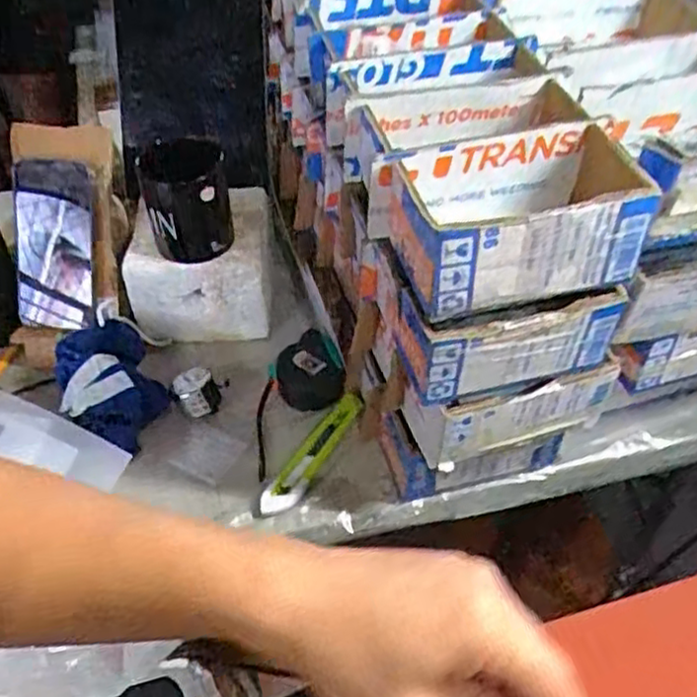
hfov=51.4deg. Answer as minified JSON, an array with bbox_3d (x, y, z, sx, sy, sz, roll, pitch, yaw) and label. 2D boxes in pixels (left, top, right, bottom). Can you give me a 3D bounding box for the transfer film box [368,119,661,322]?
[{"bbox_3d":[0.120,-0.092,0.506,0.187,0.072,0.102,-10,48,-10],"label":"transfer film box"}]

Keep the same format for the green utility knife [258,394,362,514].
[{"bbox_3d":[-0.030,0.103,0.707,0.032,0.013,0.160,26,52,21],"label":"green utility knife"}]

